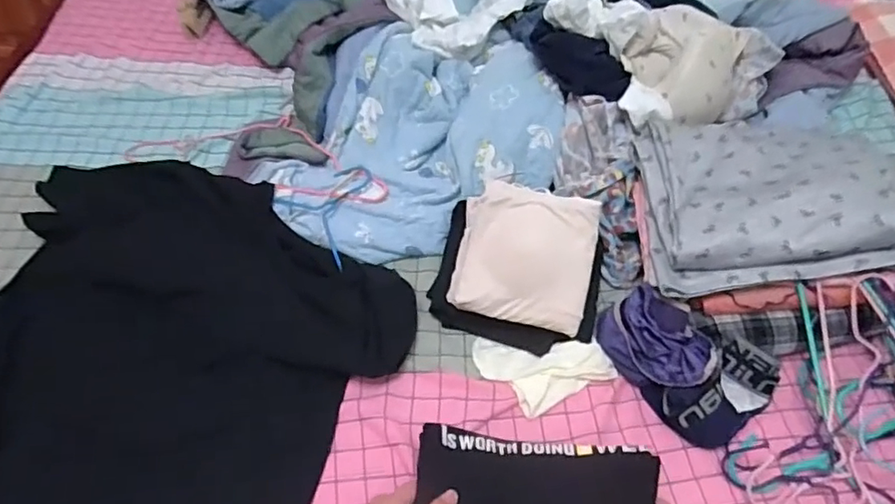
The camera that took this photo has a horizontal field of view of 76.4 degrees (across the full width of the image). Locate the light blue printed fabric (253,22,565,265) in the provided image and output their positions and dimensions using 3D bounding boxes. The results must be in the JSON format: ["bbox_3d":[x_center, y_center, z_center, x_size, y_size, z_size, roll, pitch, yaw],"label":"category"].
[{"bbox_3d":[-0.037,-0.158,0.829,0.355,0.116,0.387,1,52,-1],"label":"light blue printed fabric"}]

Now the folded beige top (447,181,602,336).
[{"bbox_3d":[0.096,0.002,0.696,0.163,0.029,0.164,13,78,10],"label":"folded beige top"}]

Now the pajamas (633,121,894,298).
[{"bbox_3d":[0.380,-0.076,0.702,0.278,0.075,0.237,-12,49,13],"label":"pajamas"}]

